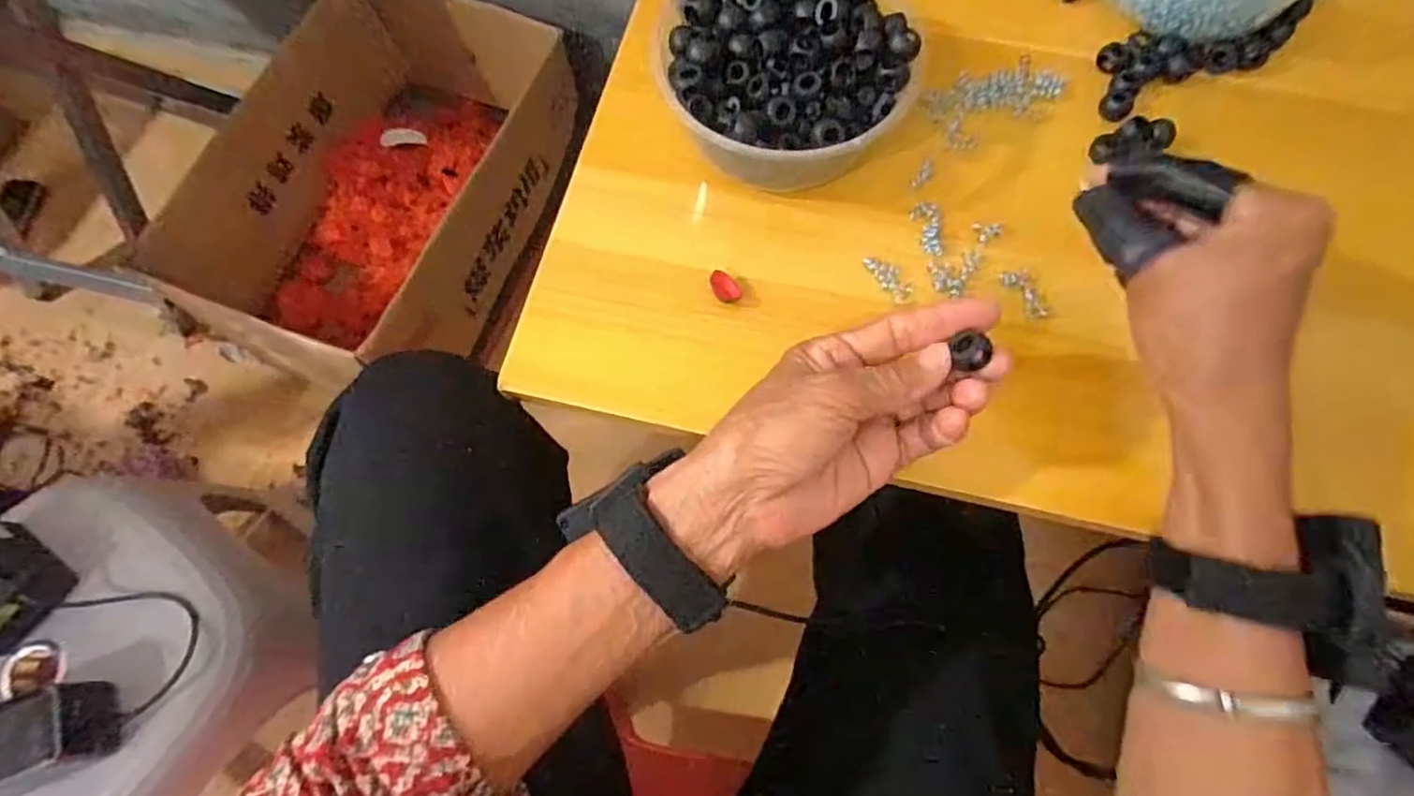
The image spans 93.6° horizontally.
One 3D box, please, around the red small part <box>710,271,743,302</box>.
[{"bbox_3d":[0.010,-0.061,0.367,0.019,0.008,0.012,41,77,12],"label":"red small part"}]

